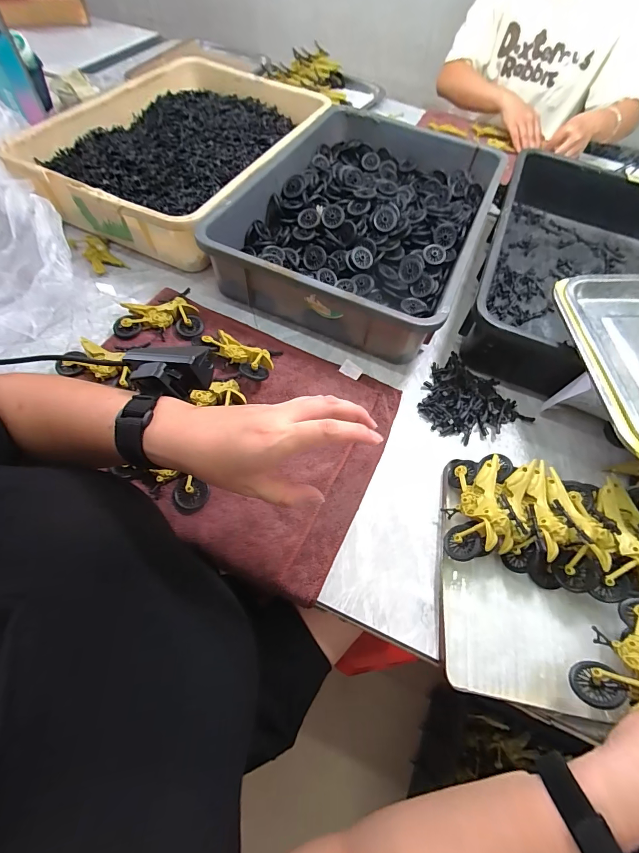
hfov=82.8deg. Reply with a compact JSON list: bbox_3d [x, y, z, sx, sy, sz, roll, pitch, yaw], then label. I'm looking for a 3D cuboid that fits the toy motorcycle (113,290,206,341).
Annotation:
[{"bbox_3d":[-0.229,-0.151,0.512,0.112,0.028,0.078,-14,62,-12],"label":"toy motorcycle"}]

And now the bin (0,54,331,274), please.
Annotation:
[{"bbox_3d":[-0.245,-0.512,0.677,0.366,0.101,0.511,23,61,9],"label":"bin"}]

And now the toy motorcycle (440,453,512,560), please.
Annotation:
[{"bbox_3d":[0.172,0.086,0.399,0.029,0.065,0.117,37,46,-26],"label":"toy motorcycle"}]

